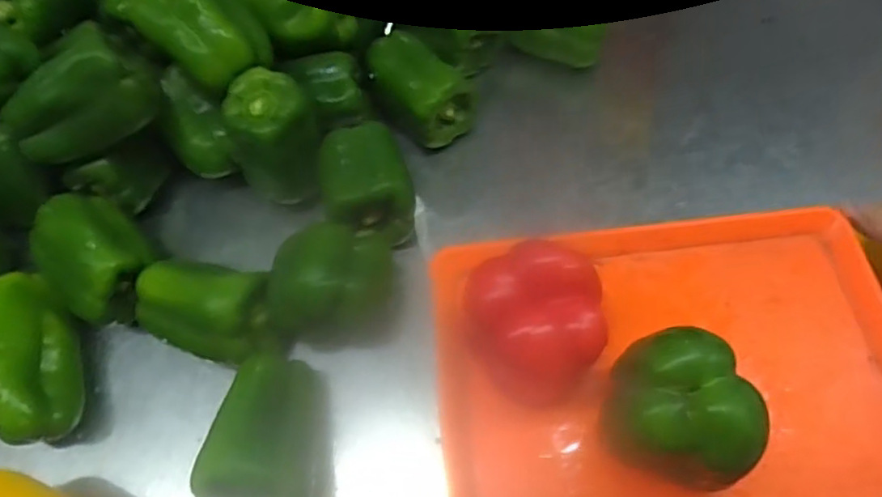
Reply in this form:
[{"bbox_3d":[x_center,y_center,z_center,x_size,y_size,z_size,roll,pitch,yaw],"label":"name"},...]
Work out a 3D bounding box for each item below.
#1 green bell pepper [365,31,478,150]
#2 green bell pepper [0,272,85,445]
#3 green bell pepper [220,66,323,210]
[{"bbox_3d":[-0.028,-0.159,0.601,0.115,0.070,0.081,40,71,22],"label":"green bell pepper"},{"bbox_3d":[-0.338,0.089,0.485,0.071,0.062,0.127,-22,63,-8],"label":"green bell pepper"},{"bbox_3d":[-0.148,-0.098,0.538,0.076,0.090,0.080,-8,61,-1],"label":"green bell pepper"}]

